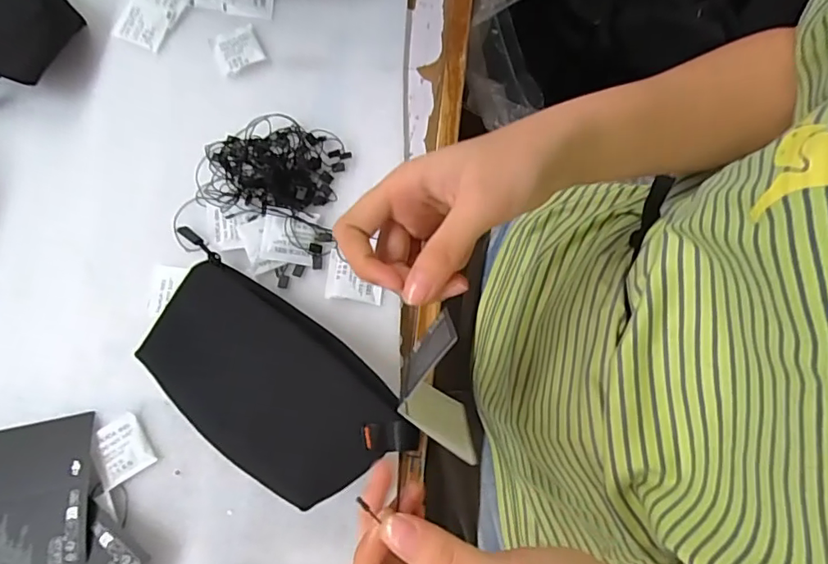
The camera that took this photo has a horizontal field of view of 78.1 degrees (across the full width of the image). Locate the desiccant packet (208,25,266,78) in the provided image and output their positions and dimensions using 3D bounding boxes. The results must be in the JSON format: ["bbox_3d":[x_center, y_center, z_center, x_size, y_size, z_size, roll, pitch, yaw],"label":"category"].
[{"bbox_3d":[-0.148,-0.195,0.428,0.039,0.005,0.037,-25,80,-6],"label":"desiccant packet"}]

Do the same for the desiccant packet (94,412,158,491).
[{"bbox_3d":[-0.208,0.119,0.364,0.037,0.005,0.040,-33,81,-8],"label":"desiccant packet"}]

